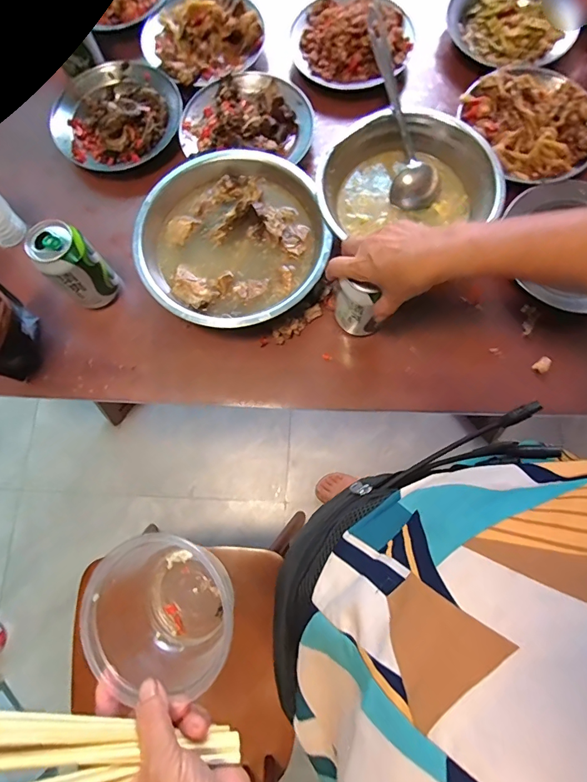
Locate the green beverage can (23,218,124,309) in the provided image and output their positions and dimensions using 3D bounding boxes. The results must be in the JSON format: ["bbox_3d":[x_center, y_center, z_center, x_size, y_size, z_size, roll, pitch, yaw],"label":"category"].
[{"bbox_3d":[-0.269,-0.151,0.525,0.066,0.103,0.066,0,76,2],"label":"green beverage can"}]

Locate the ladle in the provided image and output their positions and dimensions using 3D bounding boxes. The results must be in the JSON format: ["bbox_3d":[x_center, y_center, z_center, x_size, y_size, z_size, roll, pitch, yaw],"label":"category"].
[{"bbox_3d":[0.135,-0.381,0.573,0.066,0.041,0.270,-16,91,-2],"label":"ladle"}]

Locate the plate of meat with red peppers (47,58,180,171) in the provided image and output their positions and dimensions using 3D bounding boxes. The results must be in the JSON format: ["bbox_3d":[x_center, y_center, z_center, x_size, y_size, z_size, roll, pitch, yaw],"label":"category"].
[{"bbox_3d":[-0.262,-0.415,0.625,0.181,0.039,0.189,-3,76,1],"label":"plate of meat with red peppers"}]

